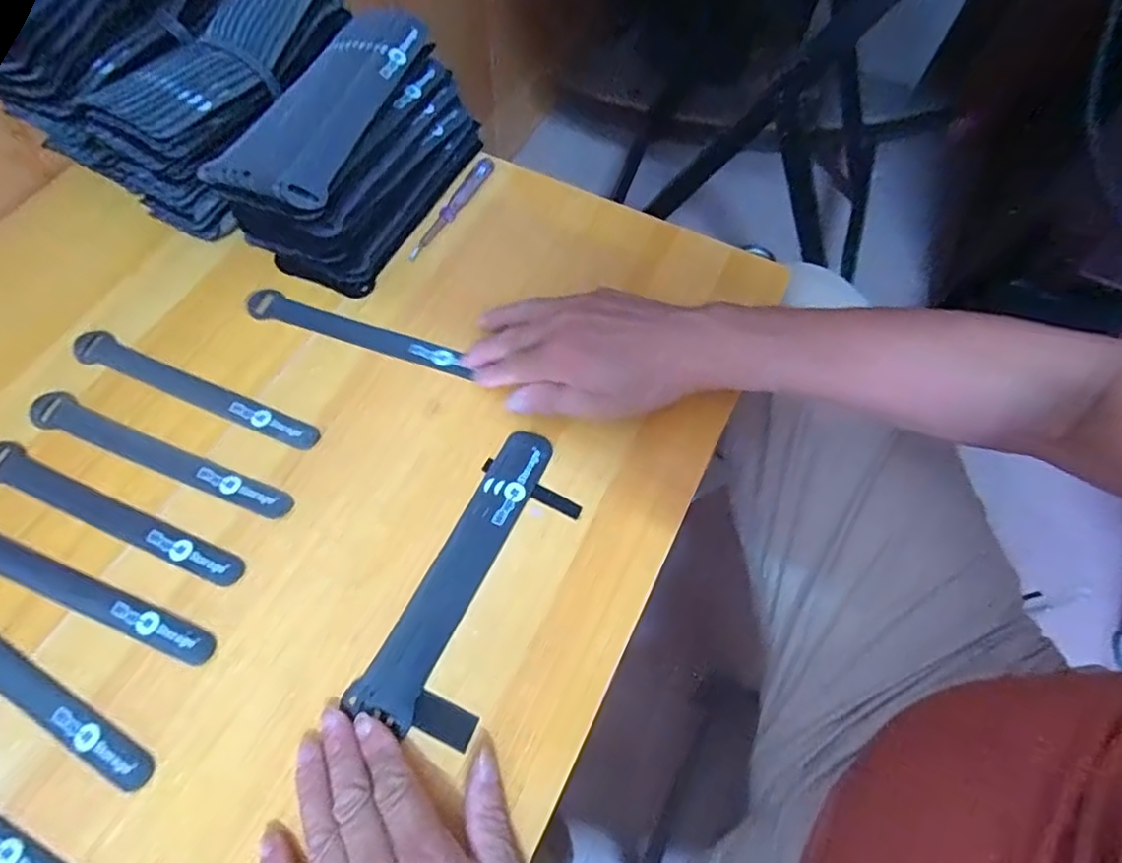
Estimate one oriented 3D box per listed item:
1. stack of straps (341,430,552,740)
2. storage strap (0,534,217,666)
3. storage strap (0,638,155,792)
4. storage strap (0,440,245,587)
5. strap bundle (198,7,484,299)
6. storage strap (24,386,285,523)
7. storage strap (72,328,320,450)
[{"bbox_3d":[-0.060,0.081,0.375,0.035,0.010,0.189,25,67,11],"label":"stack of straps"},{"bbox_3d":[-0.292,0.092,0.360,0.193,0.005,0.023,19,63,8],"label":"storage strap"},{"bbox_3d":[-0.304,0.136,0.338,0.196,0.004,0.024,27,64,12],"label":"storage strap"},{"bbox_3d":[-0.288,0.049,0.382,0.200,0.004,0.022,21,63,9],"label":"storage strap"},{"bbox_3d":[-0.158,-0.212,0.465,0.101,0.101,0.210,25,64,11],"label":"strap bundle"},{"bbox_3d":[-0.268,0.015,0.399,0.198,0.004,0.024,22,64,9],"label":"storage strap"},{"bbox_3d":[-0.257,-0.029,0.422,0.194,0.005,0.024,23,64,10],"label":"storage strap"}]

